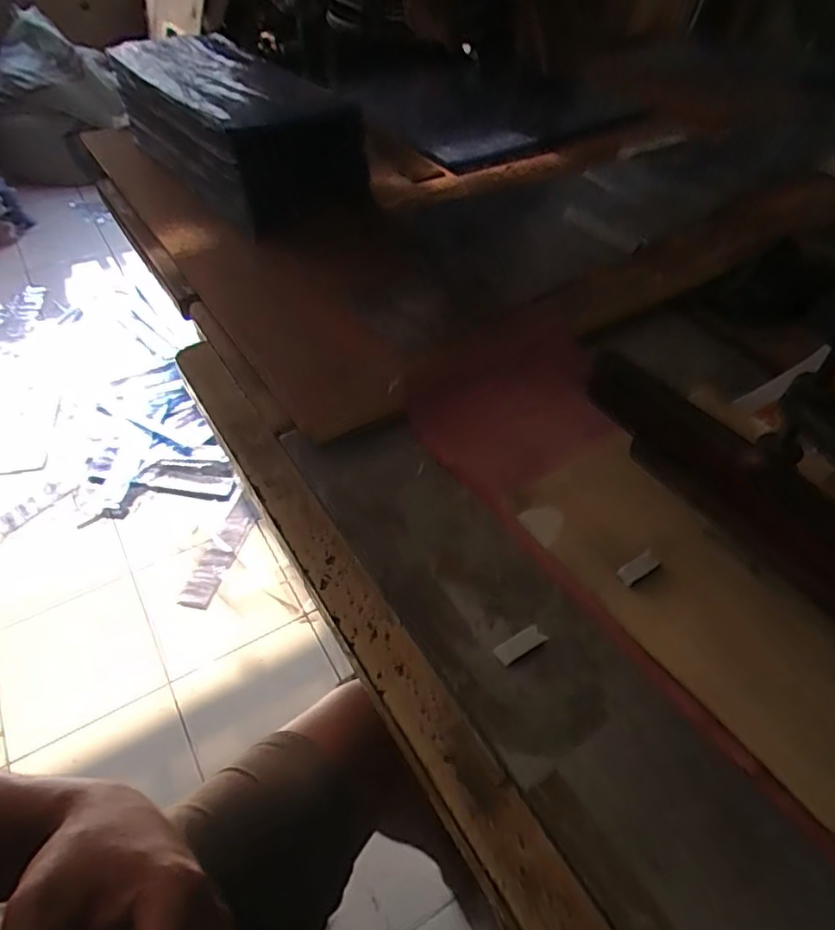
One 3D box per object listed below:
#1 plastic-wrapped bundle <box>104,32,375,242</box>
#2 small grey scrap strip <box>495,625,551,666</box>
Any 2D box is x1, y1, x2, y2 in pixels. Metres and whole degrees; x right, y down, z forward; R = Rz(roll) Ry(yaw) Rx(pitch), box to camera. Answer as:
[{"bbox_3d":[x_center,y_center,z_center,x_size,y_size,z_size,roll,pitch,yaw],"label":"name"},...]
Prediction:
[{"bbox_3d":[-0.239,-0.447,0.792,0.189,0.114,0.425,-29,55,-25],"label":"plastic-wrapped bundle"},{"bbox_3d":[0.061,0.106,0.364,0.032,0.004,0.011,-24,65,-23],"label":"small grey scrap strip"}]

